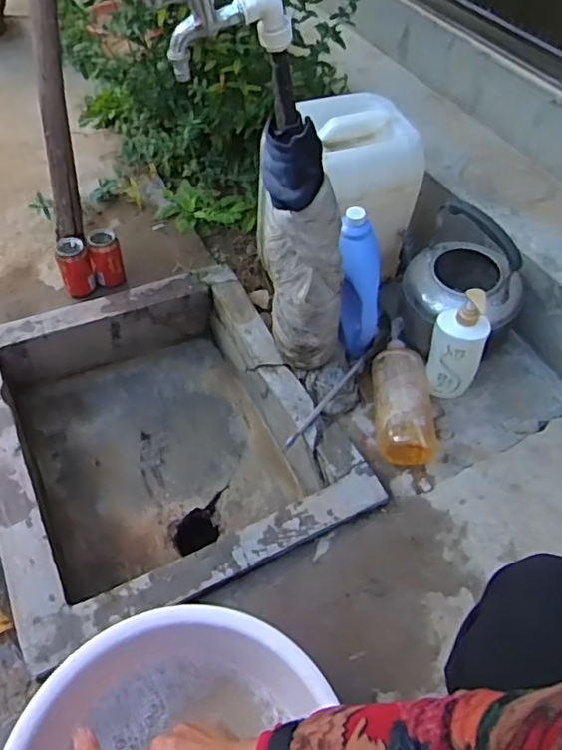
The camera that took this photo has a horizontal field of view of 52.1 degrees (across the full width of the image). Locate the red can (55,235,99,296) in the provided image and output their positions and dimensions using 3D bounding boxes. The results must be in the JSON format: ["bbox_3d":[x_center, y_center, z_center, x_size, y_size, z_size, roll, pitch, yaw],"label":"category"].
[{"bbox_3d":[-0.435,-0.226,1.229,0.067,0.116,0.057,-15,53,-17],"label":"red can"}]

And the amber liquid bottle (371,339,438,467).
[{"bbox_3d":[0.233,0.042,1.105,0.112,0.077,0.266,3,49,-3],"label":"amber liquid bottle"}]

